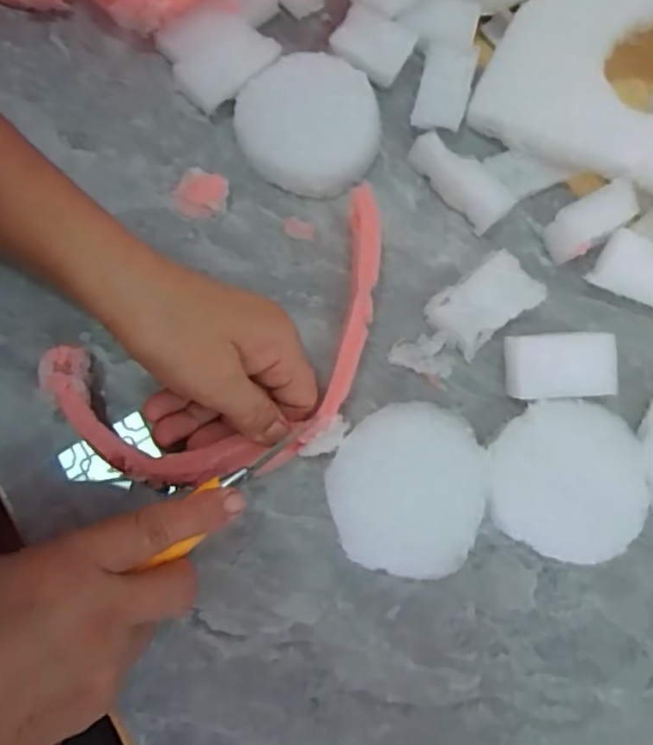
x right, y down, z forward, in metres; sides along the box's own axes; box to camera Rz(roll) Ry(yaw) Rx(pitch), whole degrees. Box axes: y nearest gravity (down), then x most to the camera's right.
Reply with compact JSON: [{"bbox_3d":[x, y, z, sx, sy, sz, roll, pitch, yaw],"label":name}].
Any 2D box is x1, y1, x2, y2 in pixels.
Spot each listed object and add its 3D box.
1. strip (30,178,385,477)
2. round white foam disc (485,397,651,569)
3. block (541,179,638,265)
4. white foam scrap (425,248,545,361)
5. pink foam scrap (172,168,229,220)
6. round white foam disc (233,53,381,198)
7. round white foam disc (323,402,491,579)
[{"bbox_3d":[-0.033,-0.008,0.320,0.185,0.029,0.096,-31,81,-6],"label":"strip"},{"bbox_3d":[0.120,0.052,0.329,0.076,0.019,0.077,2,76,-6],"label":"round white foam disc"},{"bbox_3d":[0.143,-0.082,0.358,0.052,0.013,0.023,-37,80,25],"label":"block"},{"bbox_3d":[0.084,-0.037,0.350,0.056,0.017,0.036,-38,83,-14],"label":"white foam scrap"},{"bbox_3d":[-0.068,-0.096,0.358,0.028,0.012,0.025,22,74,-1],"label":"pink foam scrap"},{"bbox_3d":[-0.010,-0.137,0.364,0.076,0.021,0.072,2,76,-6],"label":"round white foam disc"},{"bbox_3d":[0.039,0.056,0.323,0.074,0.021,0.079,2,76,-6],"label":"round white foam disc"}]

